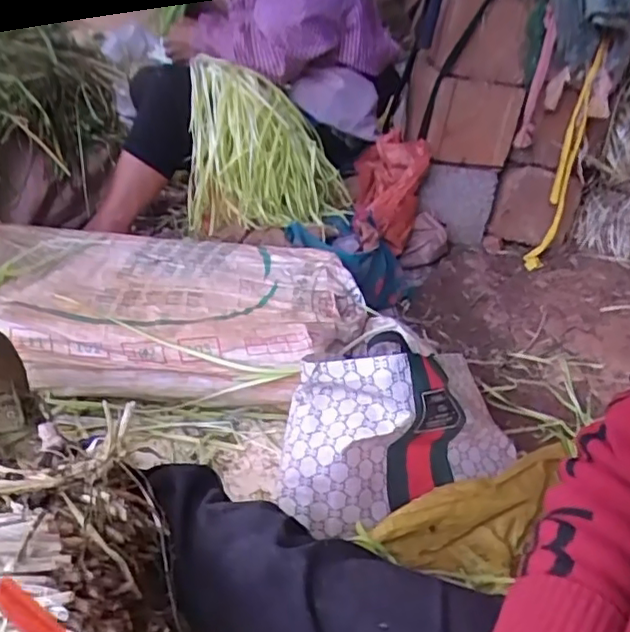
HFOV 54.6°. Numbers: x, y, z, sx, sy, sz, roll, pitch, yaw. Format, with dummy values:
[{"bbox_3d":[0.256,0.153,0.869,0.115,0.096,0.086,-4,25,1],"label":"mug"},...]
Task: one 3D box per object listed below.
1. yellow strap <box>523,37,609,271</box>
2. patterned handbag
[{"bbox_3d":[0.547,-0.332,1.321,0.040,0.455,0.067,23,35,26],"label":"yellow strap"},{"bbox_3d":[0.114,0.134,0.792,0.351,0.192,0.153,-12,35,-29],"label":"patterned handbag"}]

